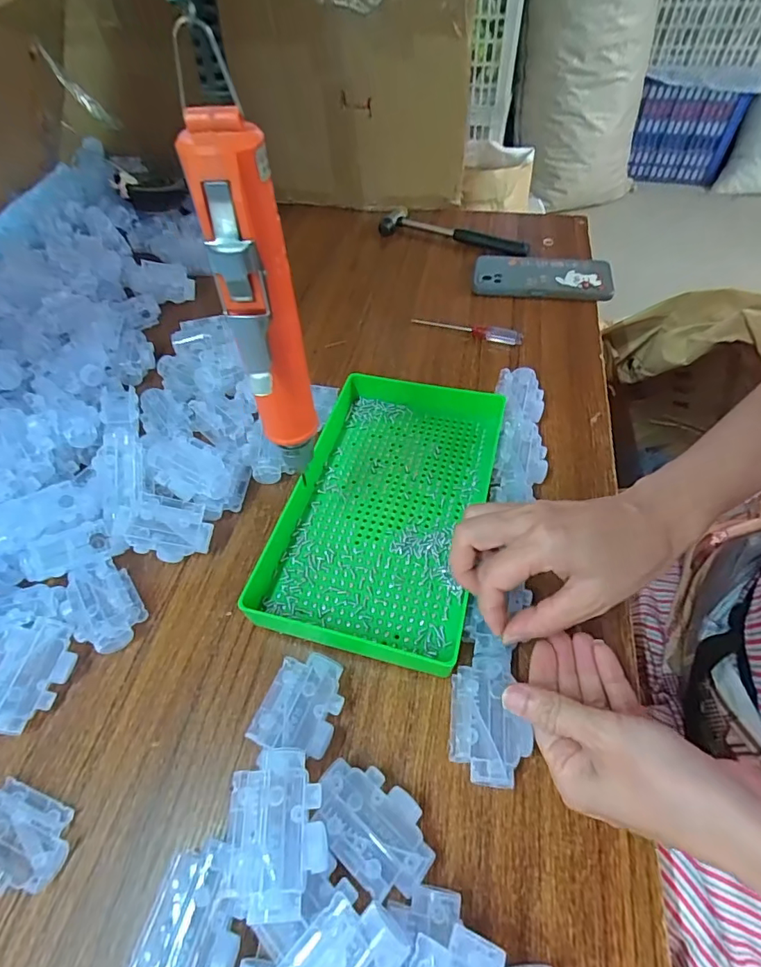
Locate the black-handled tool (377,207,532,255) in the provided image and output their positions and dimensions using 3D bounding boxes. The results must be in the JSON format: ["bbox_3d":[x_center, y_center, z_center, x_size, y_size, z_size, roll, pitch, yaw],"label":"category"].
[{"bbox_3d":[0.101,-0.345,0.672,0.214,0.026,0.051,22,57,19],"label":"black-handled tool"}]

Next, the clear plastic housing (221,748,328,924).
[{"bbox_3d":[-0.054,0.179,0.248,0.049,0.025,0.069,3,46,-9],"label":"clear plastic housing"}]

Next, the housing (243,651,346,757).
[{"bbox_3d":[-0.048,0.139,0.304,0.044,0.027,0.058,13,54,13],"label":"housing"}]

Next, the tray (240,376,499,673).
[{"bbox_3d":[0.005,0.011,0.392,0.156,0.035,0.249,11,54,12],"label":"tray"}]

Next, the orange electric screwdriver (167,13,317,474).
[{"bbox_3d":[-0.056,-0.081,0.233,0.031,0.189,0.029,-11,53,-5],"label":"orange electric screwdriver"}]

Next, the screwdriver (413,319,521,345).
[{"bbox_3d":[0.098,-0.178,0.551,0.127,0.016,0.018,17,55,16],"label":"screwdriver"}]

